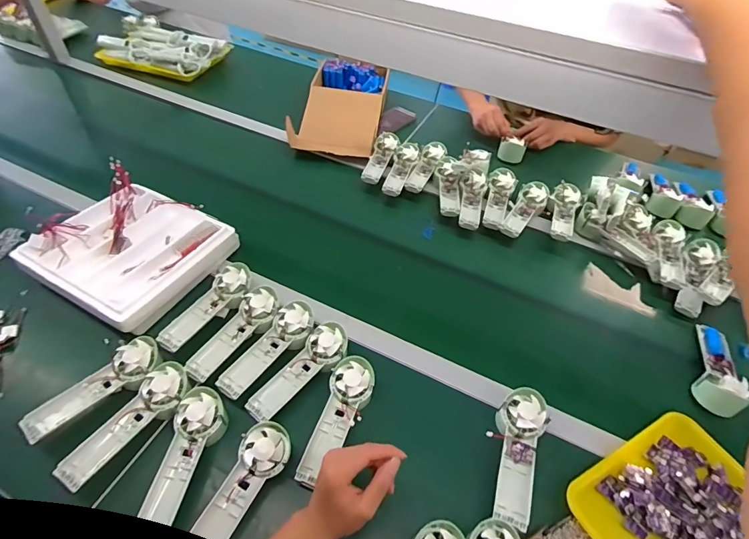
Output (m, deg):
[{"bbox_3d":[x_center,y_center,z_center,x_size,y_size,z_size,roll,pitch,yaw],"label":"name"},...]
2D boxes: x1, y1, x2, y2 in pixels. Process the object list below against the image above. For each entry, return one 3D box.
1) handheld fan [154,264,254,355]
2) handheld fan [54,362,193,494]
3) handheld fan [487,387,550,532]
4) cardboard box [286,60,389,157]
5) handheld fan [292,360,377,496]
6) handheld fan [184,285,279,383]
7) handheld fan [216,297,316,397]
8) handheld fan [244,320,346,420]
[{"bbox_3d":[-0.274,0.059,0.669,0.060,0.034,0.176,29,52,19],"label":"handheld fan"},{"bbox_3d":[-0.321,0.200,0.538,0.054,0.033,0.177,28,52,18],"label":"handheld fan"},{"bbox_3d":[0.189,0.242,0.548,0.064,0.031,0.175,20,50,13],"label":"handheld fan"},{"bbox_3d":[-0.082,-0.446,1.119,0.214,0.097,0.408,9,48,3],"label":"cardboard box"},{"bbox_3d":[-0.055,0.204,0.567,0.064,0.028,0.179,22,63,14],"label":"handheld fan"},{"bbox_3d":[-0.213,0.096,0.634,0.068,0.032,0.172,21,50,13],"label":"handheld fan"},{"bbox_3d":[-0.157,0.119,0.621,0.064,0.027,0.176,25,51,17],"label":"handheld fan"},{"bbox_3d":[-0.104,0.151,0.603,0.066,0.036,0.173,30,53,20],"label":"handheld fan"}]

